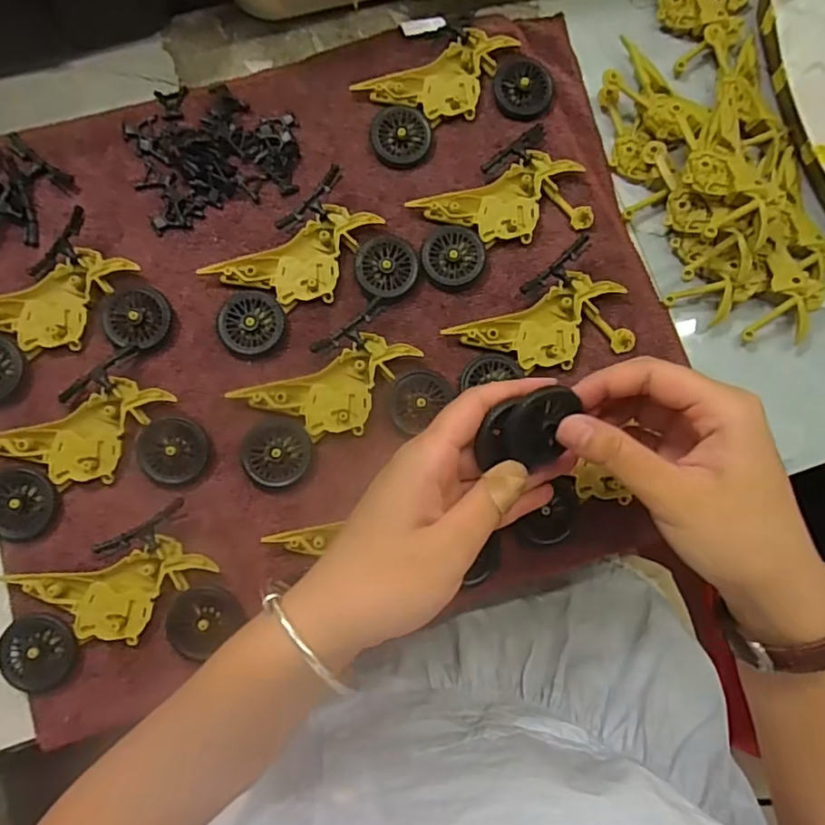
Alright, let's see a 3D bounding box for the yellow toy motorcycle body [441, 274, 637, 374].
[{"bbox_3d":[0.075,-0.047,0.342,0.101,0.010,0.048,-17,83,-5],"label":"yellow toy motorcycle body"}]

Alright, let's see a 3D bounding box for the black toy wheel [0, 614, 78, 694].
[{"bbox_3d":[-0.190,0.122,0.300,0.035,0.008,0.037,0,82,-3],"label":"black toy wheel"}]

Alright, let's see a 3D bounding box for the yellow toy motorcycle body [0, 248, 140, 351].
[{"bbox_3d":[-0.201,-0.057,0.329,0.098,0.010,0.045,-28,84,-7],"label":"yellow toy motorcycle body"}]

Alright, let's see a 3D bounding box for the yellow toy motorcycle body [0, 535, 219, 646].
[{"bbox_3d":[-0.151,0.094,0.306,0.095,0.010,0.046,-16,83,-5],"label":"yellow toy motorcycle body"}]

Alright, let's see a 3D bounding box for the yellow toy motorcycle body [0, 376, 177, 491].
[{"bbox_3d":[-0.175,0.015,0.318,0.095,0.011,0.045,-26,84,-7],"label":"yellow toy motorcycle body"}]

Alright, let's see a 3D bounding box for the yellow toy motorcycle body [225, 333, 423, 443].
[{"bbox_3d":[-0.042,-0.011,0.330,0.097,0.010,0.046,-27,84,-7],"label":"yellow toy motorcycle body"}]

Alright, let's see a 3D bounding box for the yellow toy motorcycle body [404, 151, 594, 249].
[{"bbox_3d":[0.055,-0.124,0.353,0.098,0.011,0.047,-15,83,-5],"label":"yellow toy motorcycle body"}]

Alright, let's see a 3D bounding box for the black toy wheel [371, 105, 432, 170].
[{"bbox_3d":[-0.007,-0.167,0.358,0.035,0.009,0.033,0,82,-3],"label":"black toy wheel"}]

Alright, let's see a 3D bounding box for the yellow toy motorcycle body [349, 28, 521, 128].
[{"bbox_3d":[0.021,-0.205,0.370,0.100,0.010,0.046,-29,84,-7],"label":"yellow toy motorcycle body"}]

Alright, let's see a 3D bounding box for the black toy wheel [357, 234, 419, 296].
[{"bbox_3d":[-0.015,-0.084,0.344,0.034,0.007,0.037,0,82,-3],"label":"black toy wheel"}]

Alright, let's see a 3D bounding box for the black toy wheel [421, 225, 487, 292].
[{"bbox_3d":[0.024,-0.092,0.348,0.036,0.006,0.037,0,82,-3],"label":"black toy wheel"}]

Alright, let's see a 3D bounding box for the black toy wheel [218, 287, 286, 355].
[{"bbox_3d":[-0.091,-0.051,0.336,0.035,0.009,0.036,0,82,-3],"label":"black toy wheel"}]

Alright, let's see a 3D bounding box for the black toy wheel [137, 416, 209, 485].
[{"bbox_3d":[-0.130,0.020,0.320,0.036,0.009,0.034,0,82,-3],"label":"black toy wheel"}]

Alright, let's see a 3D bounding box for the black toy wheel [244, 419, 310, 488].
[{"bbox_3d":[-0.074,0.023,0.324,0.035,0.007,0.035,0,82,-3],"label":"black toy wheel"}]

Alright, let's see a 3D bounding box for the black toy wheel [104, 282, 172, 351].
[{"bbox_3d":[-0.154,-0.053,0.331,0.035,0.011,0.035,0,82,-3],"label":"black toy wheel"}]

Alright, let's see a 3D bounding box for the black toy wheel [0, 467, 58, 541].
[{"bbox_3d":[-0.209,0.048,0.312,0.036,0.009,0.036,0,82,-3],"label":"black toy wheel"}]

